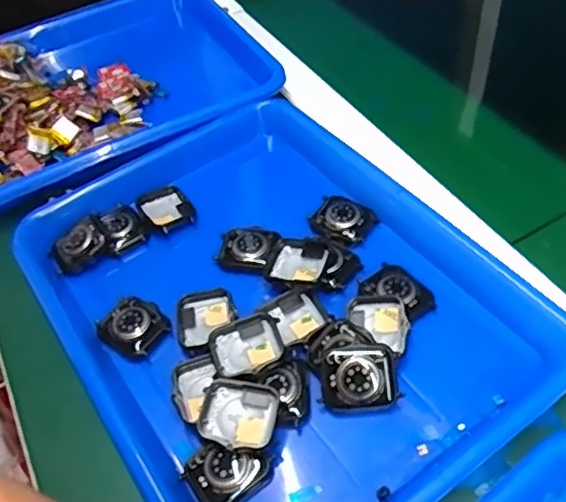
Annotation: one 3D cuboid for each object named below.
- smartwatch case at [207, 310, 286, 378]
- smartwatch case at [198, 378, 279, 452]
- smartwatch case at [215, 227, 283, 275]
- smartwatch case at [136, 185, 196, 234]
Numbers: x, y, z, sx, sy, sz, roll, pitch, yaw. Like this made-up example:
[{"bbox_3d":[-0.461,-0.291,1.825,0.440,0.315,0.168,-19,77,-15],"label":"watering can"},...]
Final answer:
[{"bbox_3d":[-0.021,0.059,0.368,0.045,0.012,0.040,-22,51,-9],"label":"smartwatch case"},{"bbox_3d":[-0.025,0.094,0.341,0.043,0.013,0.038,2,51,10],"label":"smartwatch case"},{"bbox_3d":[-0.026,-0.002,0.431,0.040,0.011,0.033,6,65,22],"label":"smartwatch case"},{"bbox_3d":[-0.092,-0.033,0.469,0.036,0.011,0.046,-37,55,-20],"label":"smartwatch case"}]

